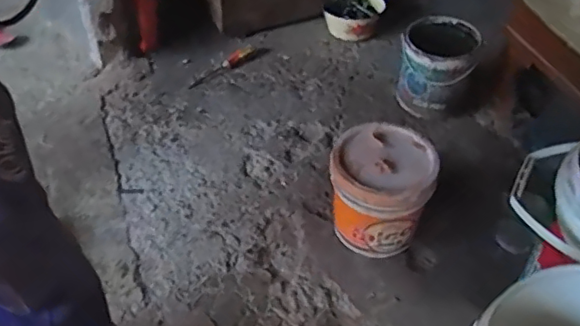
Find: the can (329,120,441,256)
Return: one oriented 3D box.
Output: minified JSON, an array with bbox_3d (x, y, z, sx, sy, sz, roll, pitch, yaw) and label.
[{"bbox_3d":[0.178,0.059,1.136,0.190,0.208,0.190,0,45,0],"label":"can"}]

